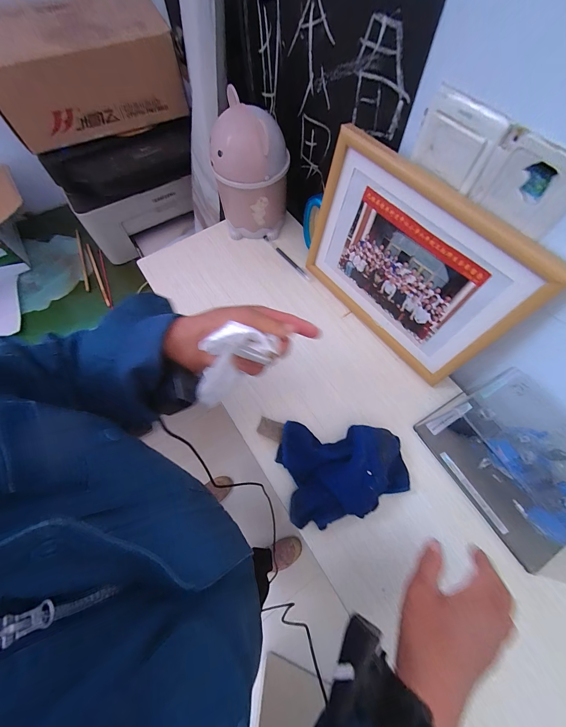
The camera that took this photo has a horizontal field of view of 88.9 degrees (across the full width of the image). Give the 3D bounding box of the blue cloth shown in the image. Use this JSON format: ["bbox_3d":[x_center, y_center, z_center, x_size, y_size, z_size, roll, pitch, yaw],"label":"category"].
[{"bbox_3d":[0.080,0.152,0.392,0.170,0.064,0.127,5,66,3],"label":"blue cloth"}]

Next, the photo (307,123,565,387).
[{"bbox_3d":[0.168,-0.134,0.421,0.021,0.232,0.312,-31,69,-25],"label":"photo"}]

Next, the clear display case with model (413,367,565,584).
[{"bbox_3d":[0.314,0.147,0.367,0.126,0.111,0.250,-29,69,-12],"label":"clear display case with model"}]

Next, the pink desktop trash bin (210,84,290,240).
[{"bbox_3d":[-0.055,-0.337,0.531,0.129,0.188,0.114,-3,66,0],"label":"pink desktop trash bin"}]

